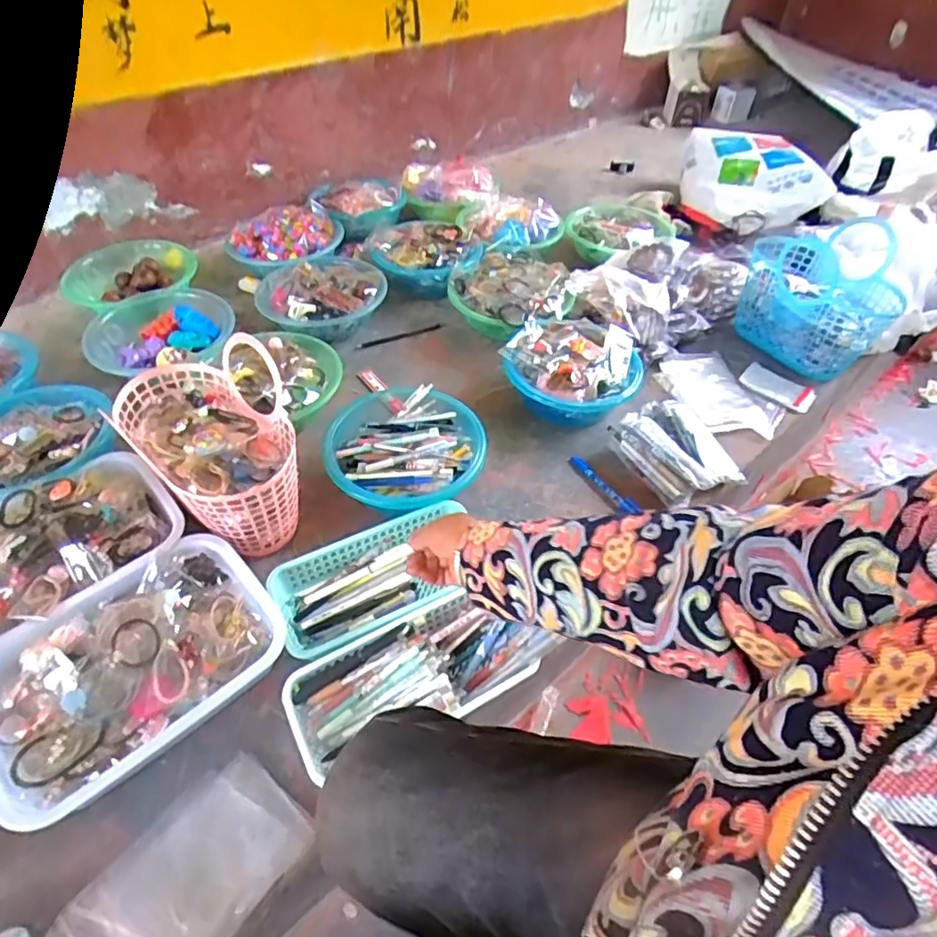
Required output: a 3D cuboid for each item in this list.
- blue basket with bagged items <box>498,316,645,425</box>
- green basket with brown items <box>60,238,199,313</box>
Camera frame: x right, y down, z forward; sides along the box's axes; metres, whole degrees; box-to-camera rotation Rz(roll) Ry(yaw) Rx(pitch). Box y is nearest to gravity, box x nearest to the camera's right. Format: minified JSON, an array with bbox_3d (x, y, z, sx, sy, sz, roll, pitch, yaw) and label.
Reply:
[{"bbox_3d":[0.175,-0.169,0.991,0.218,0.087,0.218,2,46,-2],"label":"blue basket with bagged items"},{"bbox_3d":[-0.686,-0.393,1.192,0.254,0.073,0.198,-23,52,-24],"label":"green basket with brown items"}]

